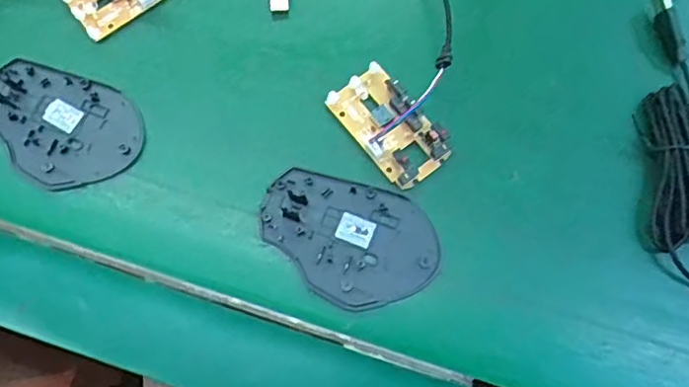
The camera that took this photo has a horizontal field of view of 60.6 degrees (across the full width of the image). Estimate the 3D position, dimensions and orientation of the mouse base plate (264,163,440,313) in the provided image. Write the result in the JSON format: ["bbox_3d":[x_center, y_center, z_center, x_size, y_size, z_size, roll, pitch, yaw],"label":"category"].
[{"bbox_3d":[0.002,0.029,0.356,0.108,0.004,0.070,18,75,5],"label":"mouse base plate"}]

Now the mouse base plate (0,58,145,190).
[{"bbox_3d":[-0.185,-0.045,0.380,0.109,0.004,0.073,26,76,7],"label":"mouse base plate"}]

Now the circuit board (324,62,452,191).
[{"bbox_3d":[0.029,-0.045,0.369,0.044,0.020,0.079,-38,78,-10],"label":"circuit board"}]

